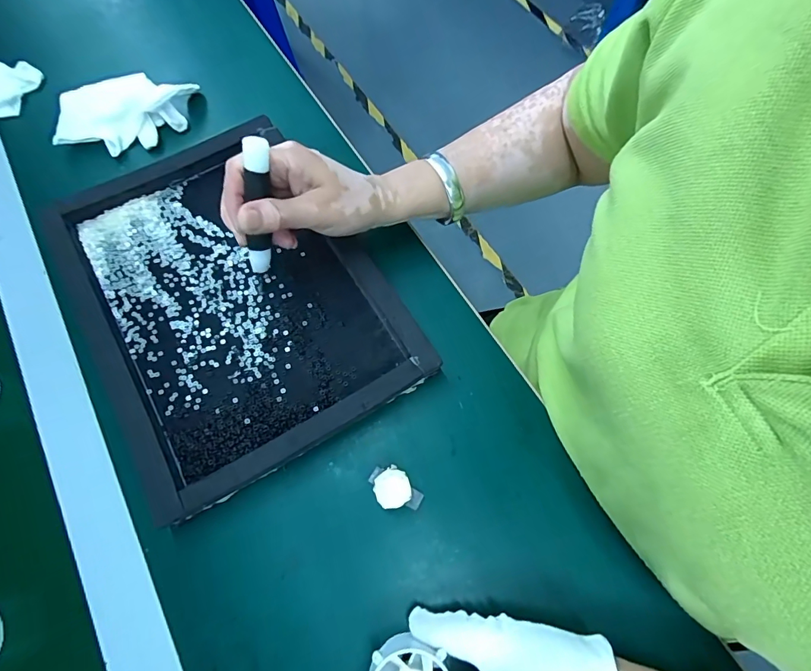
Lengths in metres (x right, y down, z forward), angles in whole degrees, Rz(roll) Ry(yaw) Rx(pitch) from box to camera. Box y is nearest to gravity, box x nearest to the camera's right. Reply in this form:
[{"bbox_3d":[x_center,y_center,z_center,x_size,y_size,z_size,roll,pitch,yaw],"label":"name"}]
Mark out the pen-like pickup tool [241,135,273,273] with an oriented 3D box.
[{"bbox_3d":[-0.103,-0.088,0.300,0.017,0.095,0.018,13,32,4],"label":"pen-like pickup tool"}]

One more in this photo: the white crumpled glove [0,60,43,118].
[{"bbox_3d":[-0.422,-0.259,0.442,0.078,0.017,0.065,-32,71,-12],"label":"white crumpled glove"}]

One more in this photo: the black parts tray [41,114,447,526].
[{"bbox_3d":[-0.147,-0.034,0.350,0.224,0.029,0.296,-30,70,-13],"label":"black parts tray"}]

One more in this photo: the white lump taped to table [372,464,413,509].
[{"bbox_3d":[-0.009,0.107,0.299,0.025,0.015,0.026,-17,67,-9],"label":"white lump taped to table"}]

